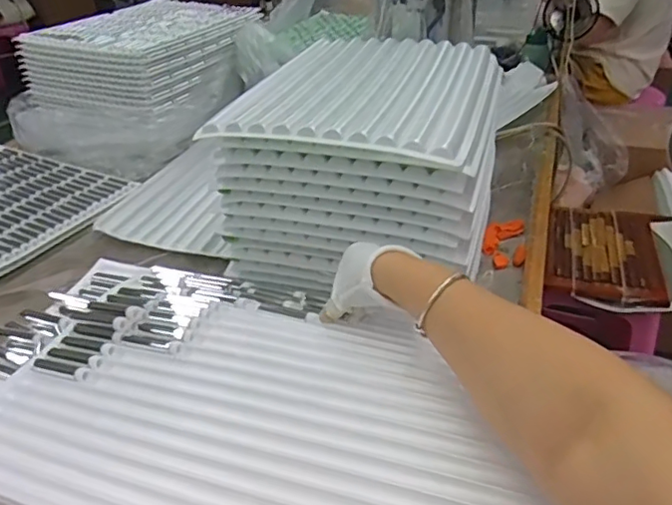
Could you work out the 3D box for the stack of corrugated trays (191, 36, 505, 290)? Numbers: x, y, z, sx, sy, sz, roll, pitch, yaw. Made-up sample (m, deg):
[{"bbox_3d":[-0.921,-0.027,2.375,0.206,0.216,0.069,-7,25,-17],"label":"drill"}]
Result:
[{"bbox_3d":[0.053,-0.143,0.801,0.298,0.215,0.388,8,35,14],"label":"stack of corrugated trays"}]

